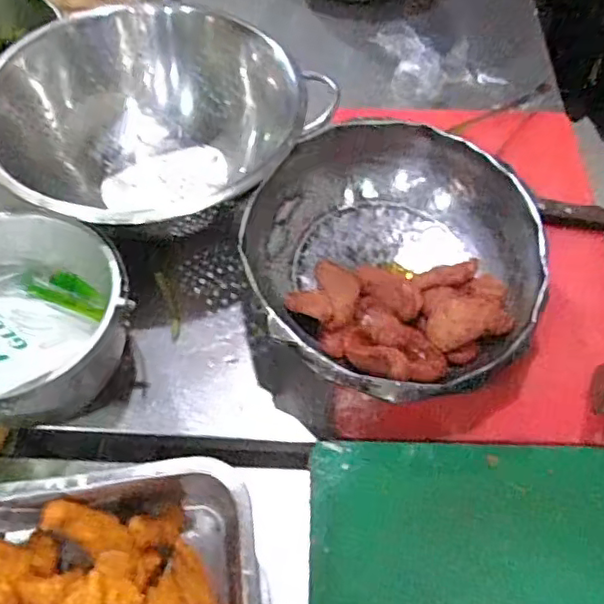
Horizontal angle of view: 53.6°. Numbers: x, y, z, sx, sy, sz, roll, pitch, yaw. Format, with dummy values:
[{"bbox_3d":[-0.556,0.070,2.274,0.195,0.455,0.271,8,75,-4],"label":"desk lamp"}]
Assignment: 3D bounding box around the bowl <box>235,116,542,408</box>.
[{"bbox_3d":[0.089,-0.039,0.576,0.259,0.087,0.275,1,57,-1],"label":"bowl"}]

